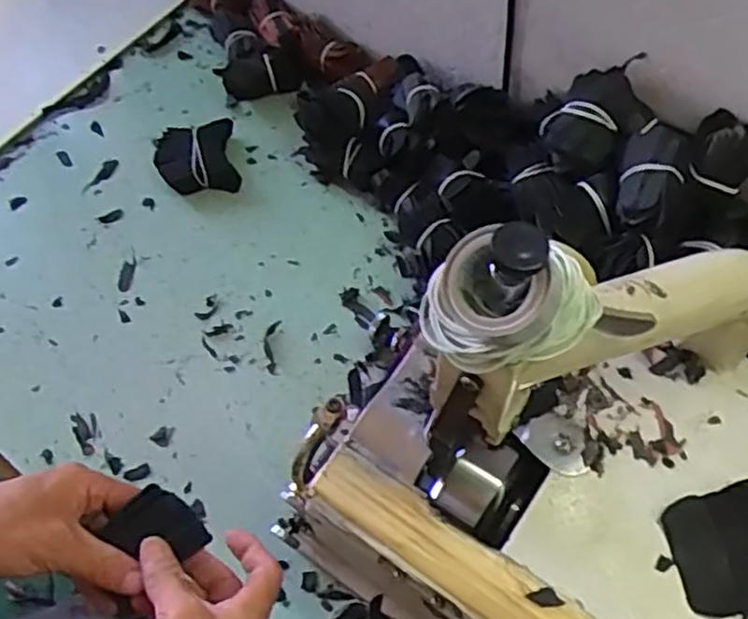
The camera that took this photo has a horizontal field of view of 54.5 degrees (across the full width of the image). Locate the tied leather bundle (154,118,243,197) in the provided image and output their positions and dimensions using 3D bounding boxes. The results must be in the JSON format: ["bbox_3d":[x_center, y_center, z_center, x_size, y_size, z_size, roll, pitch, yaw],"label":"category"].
[{"bbox_3d":[-0.182,-0.158,0.750,0.078,0.027,0.084,-14,62,-3],"label":"tied leather bundle"}]

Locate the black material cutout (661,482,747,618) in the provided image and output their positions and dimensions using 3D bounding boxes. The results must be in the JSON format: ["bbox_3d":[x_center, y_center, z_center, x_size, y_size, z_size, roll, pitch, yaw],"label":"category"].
[{"bbox_3d":[0.212,0.141,0.423,0.069,0.012,0.070,-10,62,-1],"label":"black material cutout"}]

